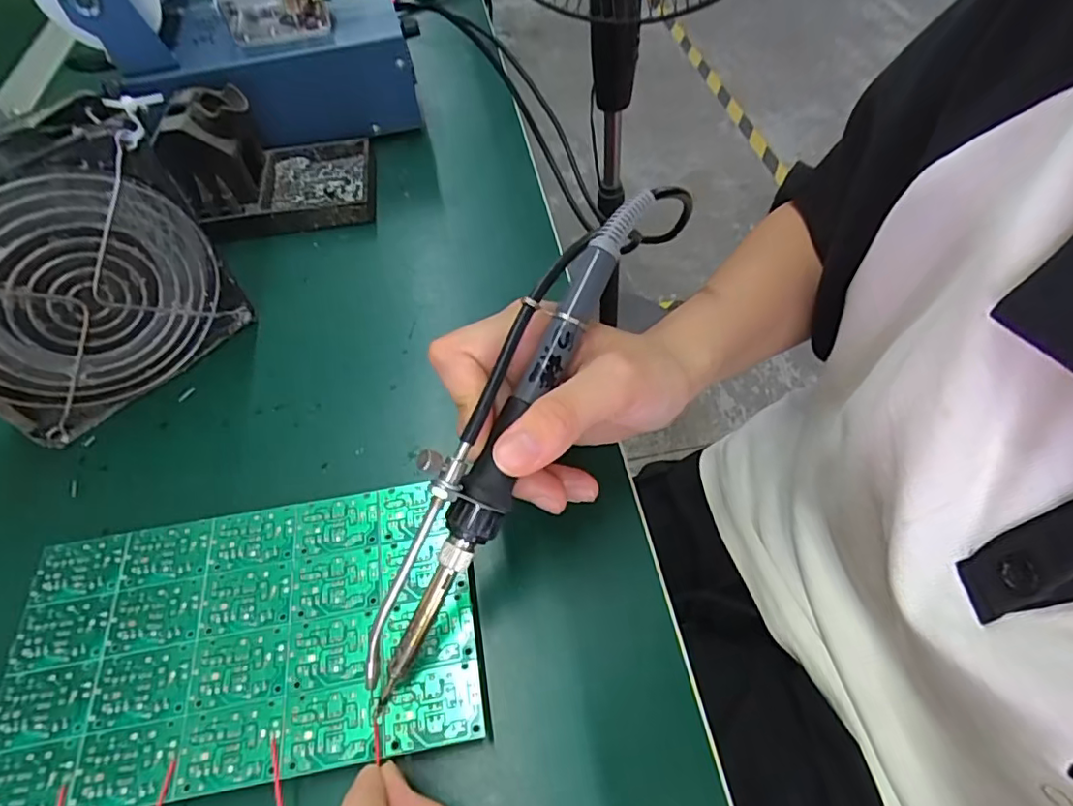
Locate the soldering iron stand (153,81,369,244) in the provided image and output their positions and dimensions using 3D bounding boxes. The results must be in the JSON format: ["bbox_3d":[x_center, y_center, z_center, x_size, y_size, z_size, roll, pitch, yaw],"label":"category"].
[{"bbox_3d":[-0.170,-0.161,0.378,0.118,0.069,0.082,-8,55,-3],"label":"soldering iron stand"}]

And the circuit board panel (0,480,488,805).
[{"bbox_3d":[-0.112,0.088,0.225,0.172,0.004,0.101,-9,55,-4],"label":"circuit board panel"}]

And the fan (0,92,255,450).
[{"bbox_3d":[-0.213,-0.058,0.272,0.040,0.123,0.125,34,63,23],"label":"fan"}]

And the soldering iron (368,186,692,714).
[{"bbox_3d":[-0.007,0.004,0.212,0.029,0.032,0.212,26,80,19],"label":"soldering iron"}]

